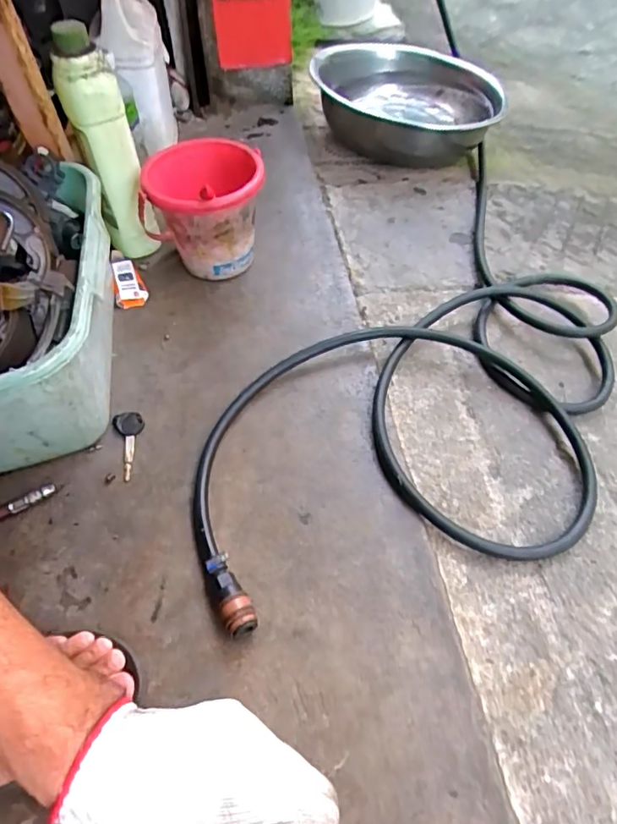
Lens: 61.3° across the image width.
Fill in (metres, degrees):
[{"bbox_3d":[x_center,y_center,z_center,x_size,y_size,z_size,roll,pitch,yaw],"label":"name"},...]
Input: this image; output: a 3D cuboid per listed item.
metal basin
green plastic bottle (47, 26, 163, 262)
[{"bbox_3d":[0.179,-0.532,0.917,0.317,0.115,0.295,1,55,2],"label":"metal basin"},{"bbox_3d":[-0.245,-0.313,0.639,0.067,0.252,0.053,-19,56,-11],"label":"green plastic bottle"}]

